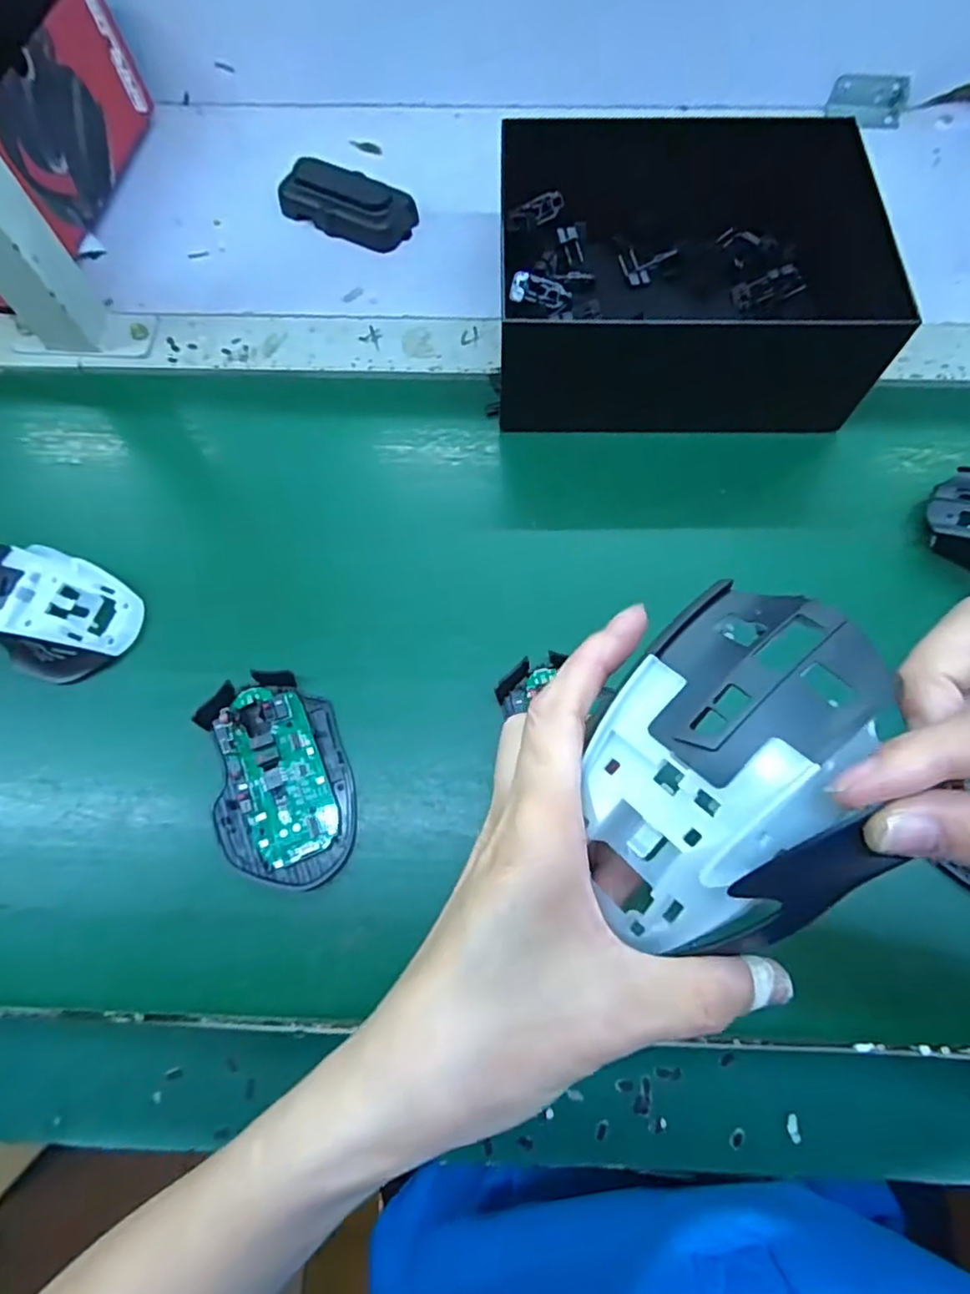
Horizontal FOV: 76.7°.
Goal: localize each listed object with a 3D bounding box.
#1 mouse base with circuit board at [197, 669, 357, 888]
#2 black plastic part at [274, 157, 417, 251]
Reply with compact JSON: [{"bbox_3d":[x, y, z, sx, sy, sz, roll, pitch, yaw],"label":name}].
[{"bbox_3d":[-0.112,0.071,0.333,0.070,0.017,0.114,-15,71,-5],"label":"mouse base with circuit board"},{"bbox_3d":[-0.107,-0.339,0.470,0.099,0.021,0.050,24,72,9],"label":"black plastic part"}]

